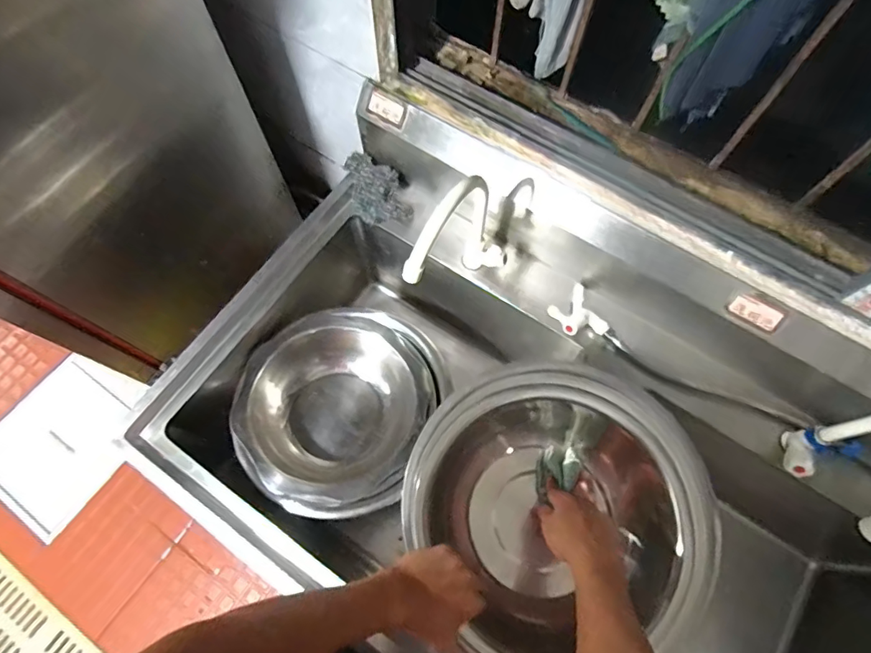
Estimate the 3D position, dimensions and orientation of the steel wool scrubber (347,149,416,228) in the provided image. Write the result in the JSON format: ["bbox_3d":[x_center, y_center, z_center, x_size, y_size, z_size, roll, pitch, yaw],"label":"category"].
[{"bbox_3d":[-0.111,-0.265,0.935,0.097,0.046,0.155,-18,69,-6],"label":"steel wool scrubber"}]

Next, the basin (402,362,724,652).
[{"bbox_3d":[0.162,0.243,0.687,0.357,0.156,0.359,0,68,1],"label":"basin"}]

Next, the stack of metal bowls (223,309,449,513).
[{"bbox_3d":[-0.184,0.142,0.911,0.323,0.155,0.347,23,71,10],"label":"stack of metal bowls"}]

